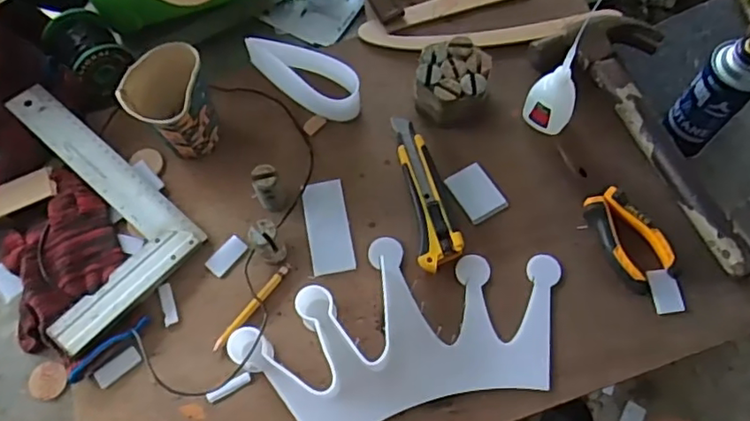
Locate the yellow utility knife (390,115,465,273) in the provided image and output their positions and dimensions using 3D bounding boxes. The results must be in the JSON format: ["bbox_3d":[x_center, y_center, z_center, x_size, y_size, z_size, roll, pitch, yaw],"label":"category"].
[{"bbox_3d":[0.049,-0.019,0.560,0.040,0.017,0.155,-9,66,-1],"label":"yellow utility knife"}]

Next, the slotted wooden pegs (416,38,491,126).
[{"bbox_3d":[0.077,-0.126,0.587,0.068,0.050,0.070,-1,66,2],"label":"slotted wooden pegs"}]

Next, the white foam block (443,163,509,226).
[{"bbox_3d":[0.097,-0.016,0.566,0.040,0.006,0.054,-30,68,-10],"label":"white foam block"}]

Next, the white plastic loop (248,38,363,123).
[{"bbox_3d":[-0.075,-0.136,0.609,0.129,0.047,0.042,27,70,13],"label":"white plastic loop"}]

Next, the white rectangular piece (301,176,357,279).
[{"bbox_3d":[-0.044,0.015,0.557,0.039,0.005,0.092,-10,66,-2],"label":"white rectangular piece"}]

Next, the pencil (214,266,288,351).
[{"bbox_3d":[-0.108,0.086,0.523,0.012,0.008,0.092,36,72,17],"label":"pencil"}]

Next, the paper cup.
[{"bbox_3d":[-0.184,-0.092,0.555,0.072,0.094,0.069,-1,66,2],"label":"paper cup"}]

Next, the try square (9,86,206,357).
[{"bbox_3d":[-0.298,-0.002,0.562,0.251,0.020,0.146,39,73,17],"label":"try square"}]

